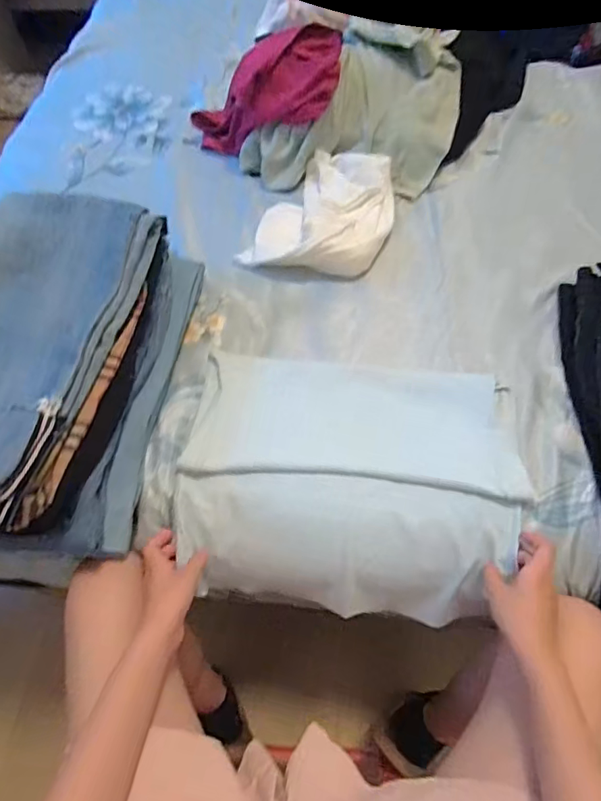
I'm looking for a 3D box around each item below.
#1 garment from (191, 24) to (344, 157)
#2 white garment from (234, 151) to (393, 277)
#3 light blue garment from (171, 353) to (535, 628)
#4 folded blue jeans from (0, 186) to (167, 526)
[{"bbox_3d":[-0.076,-0.549,0.888,0.310,0.125,0.143,-9,53,38],"label":"garment"},{"bbox_3d":[0.037,-0.323,0.822,0.230,0.056,0.263,10,61,8],"label":"white garment"},{"bbox_3d":[0.054,0.096,0.621,0.401,0.094,0.315,5,60,6],"label":"light blue garment"},{"bbox_3d":[-0.327,-0.080,0.565,0.211,0.046,0.428,9,61,8],"label":"folded blue jeans"}]

